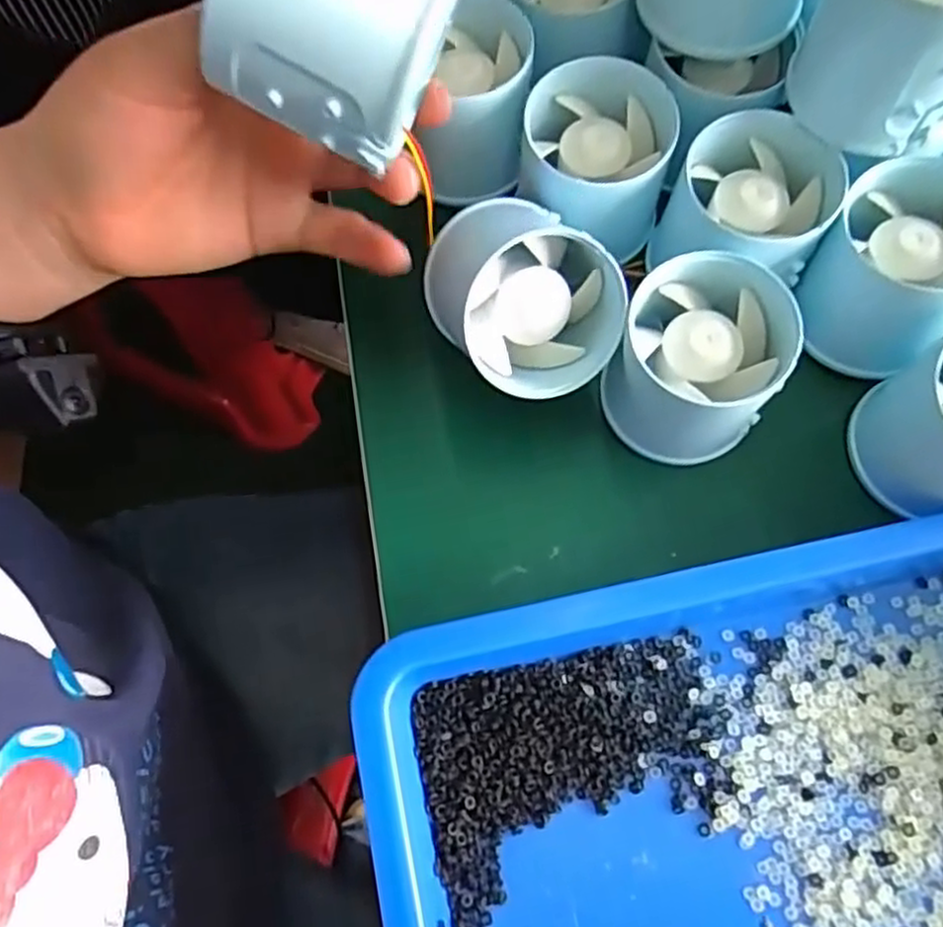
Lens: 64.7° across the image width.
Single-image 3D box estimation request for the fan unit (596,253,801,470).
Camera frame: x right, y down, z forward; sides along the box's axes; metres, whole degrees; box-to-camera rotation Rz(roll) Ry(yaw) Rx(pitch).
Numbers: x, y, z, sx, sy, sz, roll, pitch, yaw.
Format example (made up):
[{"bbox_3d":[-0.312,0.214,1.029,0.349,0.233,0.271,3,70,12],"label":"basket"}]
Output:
[{"bbox_3d":[0.074,-0.032,0.245,0.049,0.051,0.049,-1,69,3],"label":"fan unit"}]

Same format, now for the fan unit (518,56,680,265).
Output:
[{"bbox_3d":[0.043,-0.104,0.264,0.050,0.044,0.055,-1,69,3],"label":"fan unit"}]

